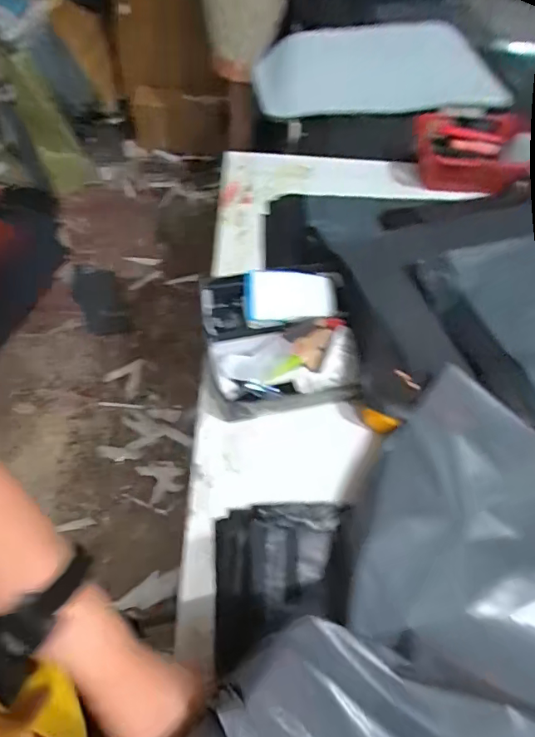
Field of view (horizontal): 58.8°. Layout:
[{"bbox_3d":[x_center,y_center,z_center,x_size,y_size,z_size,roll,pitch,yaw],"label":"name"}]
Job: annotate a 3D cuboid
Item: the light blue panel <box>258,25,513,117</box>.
[{"bbox_3d":[0.307,-0.717,1.172,0.668,0.237,0.036,-9,81,-14],"label":"light blue panel"}]

